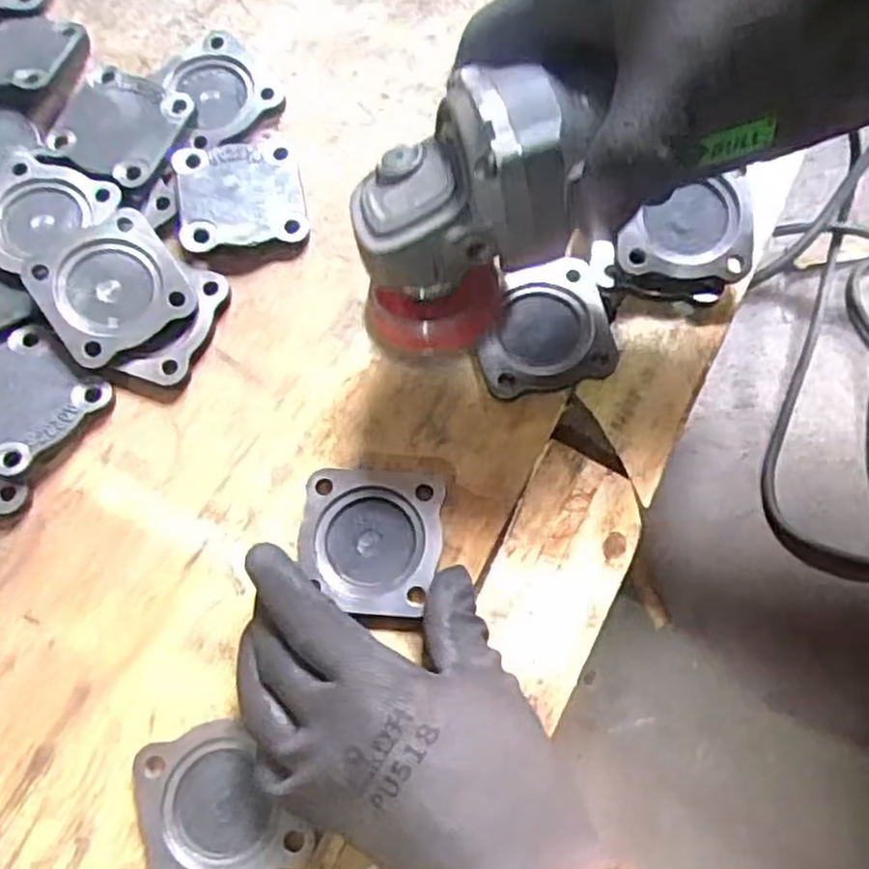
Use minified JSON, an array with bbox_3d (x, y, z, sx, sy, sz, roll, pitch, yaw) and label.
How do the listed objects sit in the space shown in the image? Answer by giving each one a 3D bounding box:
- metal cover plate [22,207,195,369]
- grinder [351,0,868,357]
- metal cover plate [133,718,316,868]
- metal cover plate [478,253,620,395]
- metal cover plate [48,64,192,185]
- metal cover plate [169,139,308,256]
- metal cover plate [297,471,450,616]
[{"bbox_3d":[-0.171,-0.079,0.409,0.070,0.006,0.065,-35,87,-14],"label":"metal cover plate"},{"bbox_3d":[0.095,-0.115,0.306,0.276,0.081,0.074,-21,74,7],"label":"grinder"},{"bbox_3d":[-0.094,0.161,0.336,0.065,0.007,0.067,-21,75,-6],"label":"metal cover plate"},{"bbox_3d":[0.057,-0.057,0.405,0.068,0.010,0.070,-9,73,-1],"label":"metal cover plate"},{"bbox_3d":[-0.181,-0.179,0.446,0.073,0.014,0.063,27,76,9],"label":"metal cover plate"},{"bbox_3d":[-0.109,-0.135,0.434,0.066,0.014,0.065,-12,73,-2],"label":"metal cover plate"},{"bbox_3d":[-0.031,0.051,0.372,0.066,0.006,0.068,3,74,1],"label":"metal cover plate"}]

